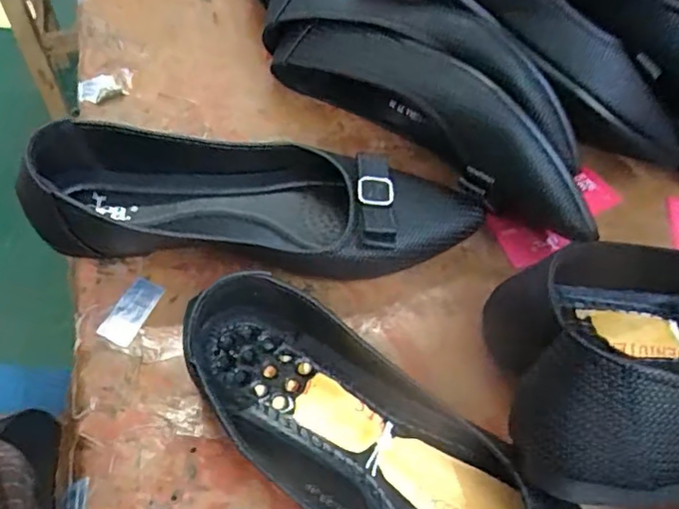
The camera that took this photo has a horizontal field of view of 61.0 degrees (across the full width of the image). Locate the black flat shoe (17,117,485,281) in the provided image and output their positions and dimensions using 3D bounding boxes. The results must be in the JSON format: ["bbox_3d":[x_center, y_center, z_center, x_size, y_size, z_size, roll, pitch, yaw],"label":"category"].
[{"bbox_3d":[-0.045,-0.035,0.335,0.253,0.075,0.097,1,55,-2],"label":"black flat shoe"}]

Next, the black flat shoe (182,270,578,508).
[{"bbox_3d":[0.025,0.094,0.266,0.263,0.048,0.086,35,61,19],"label":"black flat shoe"}]

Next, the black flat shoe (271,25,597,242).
[{"bbox_3d":[0.052,-0.085,0.368,0.055,0.083,0.232,-38,65,-25],"label":"black flat shoe"}]

